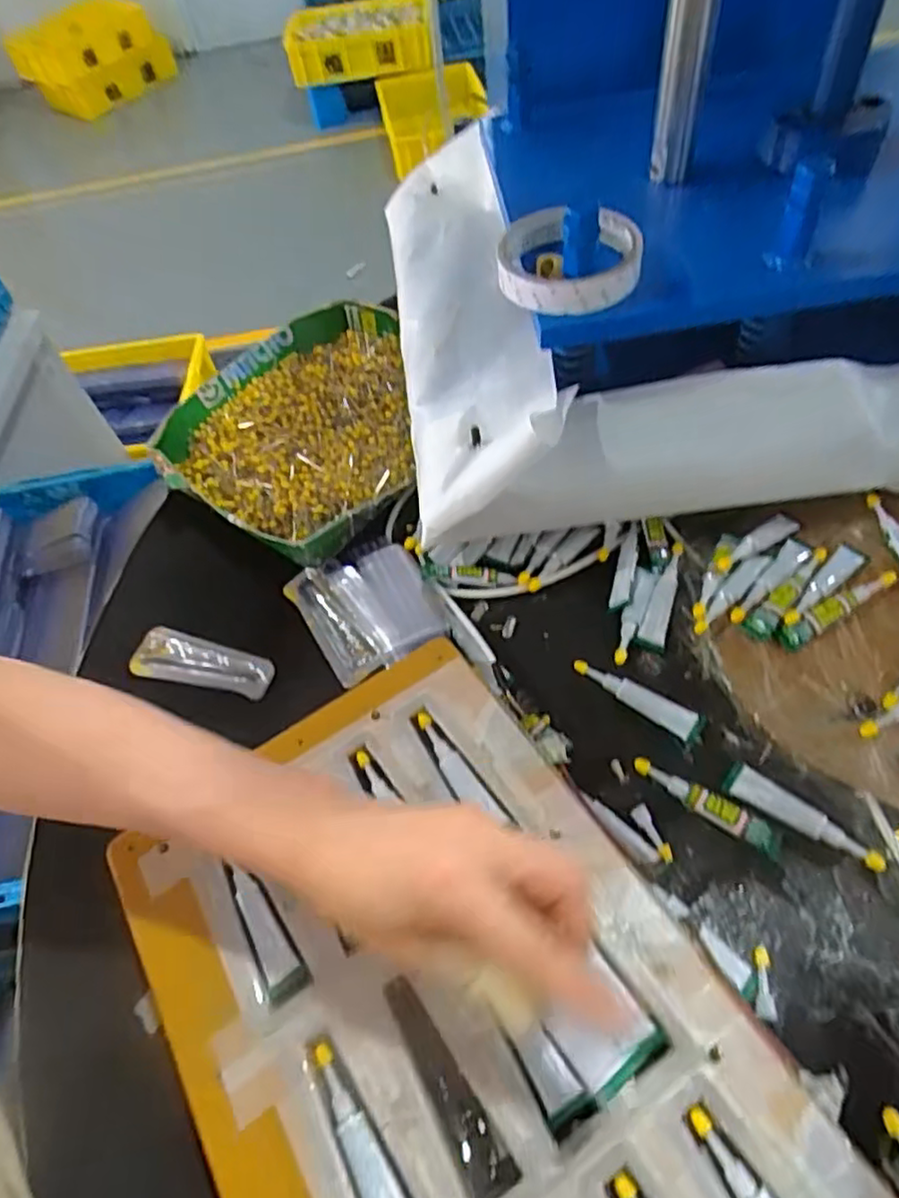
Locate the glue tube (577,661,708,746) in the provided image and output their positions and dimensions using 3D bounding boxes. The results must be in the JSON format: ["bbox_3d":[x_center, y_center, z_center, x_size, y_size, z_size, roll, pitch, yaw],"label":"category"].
[{"bbox_3d":[0.118,0.062,0.432,0.084,0.014,0.016,29,64,24],"label":"glue tube"}]

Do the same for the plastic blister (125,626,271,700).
[{"bbox_3d":[-0.173,0.042,0.480,0.102,0.020,0.037,9,58,13],"label":"plastic blister"}]

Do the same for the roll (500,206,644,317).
[{"bbox_3d":[0.075,-0.214,0.432,0.087,0.026,0.081,-1,52,1],"label":"roll"}]

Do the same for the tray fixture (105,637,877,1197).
[{"bbox_3d":[0.007,0.208,0.305,0.225,0.025,0.373,-28,56,-18],"label":"tray fixture"}]

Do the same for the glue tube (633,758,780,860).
[{"bbox_3d":[0.146,0.116,0.390,0.084,0.012,0.019,26,63,23],"label":"glue tube"}]

